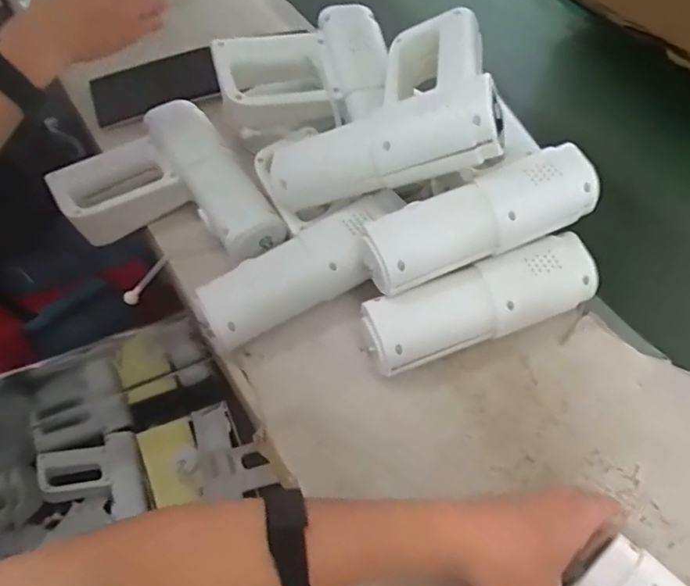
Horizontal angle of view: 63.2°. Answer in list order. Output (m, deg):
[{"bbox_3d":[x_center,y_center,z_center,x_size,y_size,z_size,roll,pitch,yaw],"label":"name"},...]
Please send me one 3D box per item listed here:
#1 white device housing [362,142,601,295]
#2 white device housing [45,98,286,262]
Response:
[{"bbox_3d":[0.113,-0.062,0.490,0.218,0.070,0.072,-20,59,-13],"label":"white device housing"},{"bbox_3d":[-0.192,-0.095,0.583,0.198,0.063,0.225,-27,61,-17],"label":"white device housing"}]

